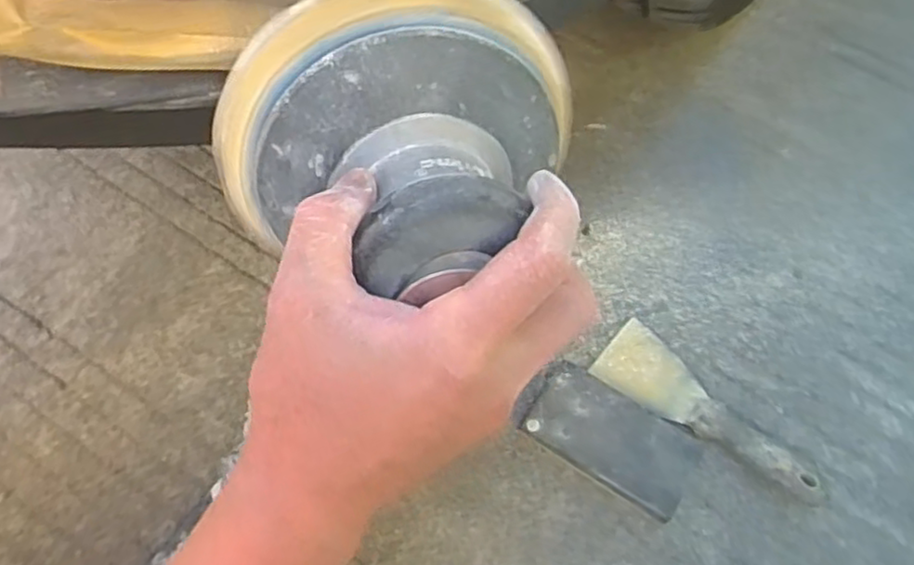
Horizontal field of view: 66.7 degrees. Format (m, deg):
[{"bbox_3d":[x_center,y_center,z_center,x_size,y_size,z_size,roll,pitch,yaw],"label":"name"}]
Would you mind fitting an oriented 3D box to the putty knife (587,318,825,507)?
[{"bbox_3d":[0.200,0.109,0.561,0.062,0.029,0.190,-42,73,-18],"label":"putty knife"}]

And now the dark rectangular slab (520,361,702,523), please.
[{"bbox_3d":[0.122,0.124,0.554,0.130,0.030,0.071,30,68,11],"label":"dark rectangular slab"}]

